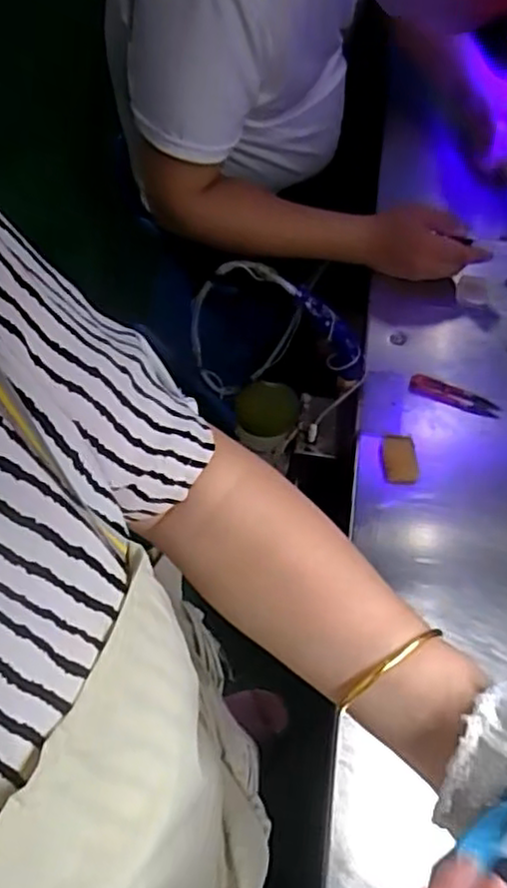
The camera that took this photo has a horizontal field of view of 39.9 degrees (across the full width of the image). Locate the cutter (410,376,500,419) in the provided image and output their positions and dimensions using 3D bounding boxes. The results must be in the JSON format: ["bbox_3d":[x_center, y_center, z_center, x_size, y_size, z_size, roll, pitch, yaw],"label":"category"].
[{"bbox_3d":[0.224,-0.054,0.775,0.101,0.008,0.025,18,61,11],"label":"cutter"}]

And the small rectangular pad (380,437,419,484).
[{"bbox_3d":[0.152,0.017,0.726,0.033,0.011,0.055,-1,59,0],"label":"small rectangular pad"}]

